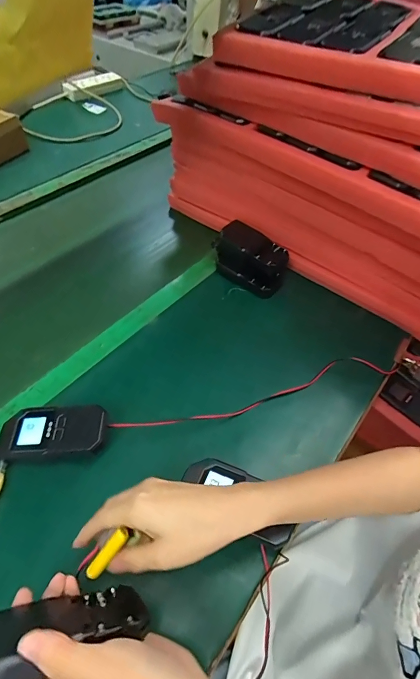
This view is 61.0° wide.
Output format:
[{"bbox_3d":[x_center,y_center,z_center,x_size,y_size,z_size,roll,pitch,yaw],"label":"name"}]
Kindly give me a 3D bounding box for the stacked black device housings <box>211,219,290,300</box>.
[{"bbox_3d":[0.065,-0.134,0.586,0.129,0.064,0.073,32,57,20],"label":"stacked black device housings"}]

